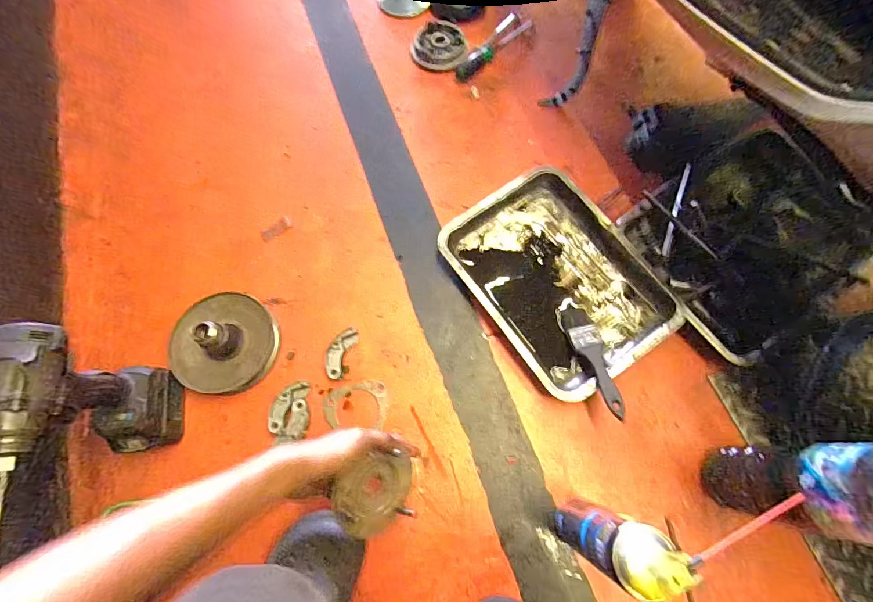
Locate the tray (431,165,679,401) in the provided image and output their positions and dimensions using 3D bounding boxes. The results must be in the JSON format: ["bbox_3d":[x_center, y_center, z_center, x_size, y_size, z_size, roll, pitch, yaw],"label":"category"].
[{"bbox_3d":[0.191,-0.040,0.641,0.245,0.054,0.340,-33,73,-9],"label":"tray"}]

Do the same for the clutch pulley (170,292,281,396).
[{"bbox_3d":[-0.331,0.060,0.598,0.159,0.075,0.159,2,77,-10],"label":"clutch pulley"}]

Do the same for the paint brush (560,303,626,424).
[{"bbox_3d":[0.237,0.082,0.587,0.044,0.014,0.186,-9,51,-1],"label":"paint brush"}]

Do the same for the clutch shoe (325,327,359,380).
[{"bbox_3d":[-0.155,0.082,0.626,0.033,0.018,0.082,19,73,8],"label":"clutch shoe"}]

